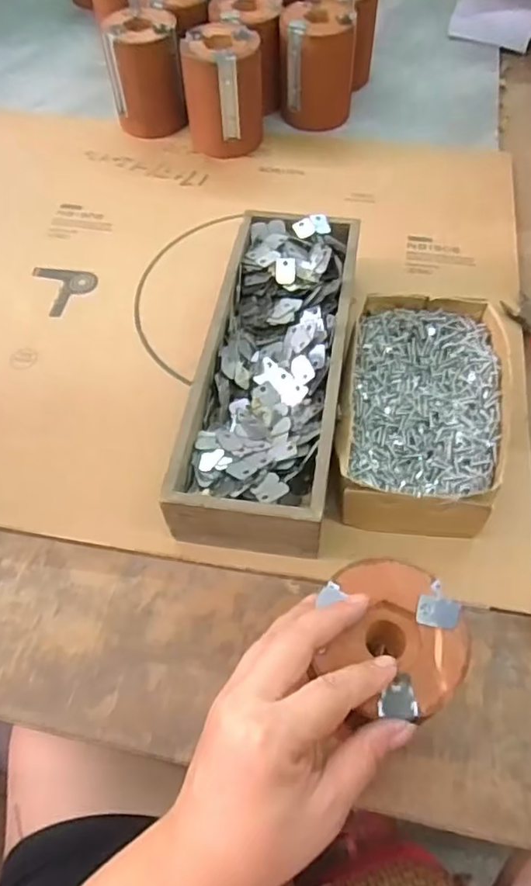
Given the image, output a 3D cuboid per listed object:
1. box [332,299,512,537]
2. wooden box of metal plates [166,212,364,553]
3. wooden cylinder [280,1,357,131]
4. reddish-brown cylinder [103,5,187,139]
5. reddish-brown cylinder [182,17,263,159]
[{"bbox_3d":[0.113,-0.019,0.438,0.112,0.059,0.193,9,57,6],"label":"box"},{"bbox_3d":[0.006,-0.056,0.455,0.101,0.064,0.285,7,59,6],"label":"wooden box of metal plates"},{"bbox_3d":[0.056,-0.406,0.651,0.078,0.103,0.072,5,57,4],"label":"wooden cylinder"},{"bbox_3d":[-0.128,-0.393,0.647,0.071,0.105,0.069,-12,58,-8],"label":"reddish-brown cylinder"},{"bbox_3d":[-0.043,-0.362,0.622,0.078,0.103,0.073,-5,57,-3],"label":"reddish-brown cylinder"}]

